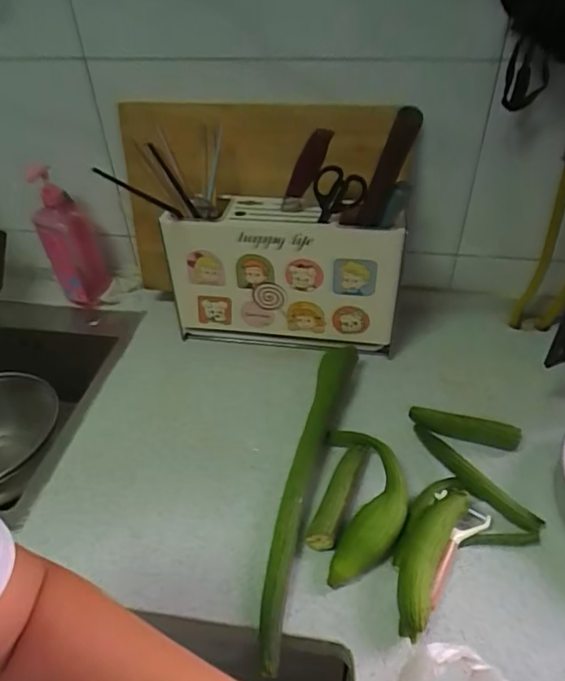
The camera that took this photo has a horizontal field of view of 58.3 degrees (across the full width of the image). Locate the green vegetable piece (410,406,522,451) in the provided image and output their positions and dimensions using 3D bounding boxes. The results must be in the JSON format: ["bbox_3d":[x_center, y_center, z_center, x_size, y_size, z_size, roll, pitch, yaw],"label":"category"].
[{"bbox_3d":[0.247,0.119,0.690,0.142,0.035,0.030,10,41,14],"label":"green vegetable piece"}]

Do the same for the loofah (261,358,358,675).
[{"bbox_3d":[0.033,0.167,0.652,0.045,0.043,0.444,10,41,13],"label":"loofah"}]

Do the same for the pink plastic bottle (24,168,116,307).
[{"bbox_3d":[-0.374,-0.173,0.899,0.098,0.259,0.059,-19,43,-19],"label":"pink plastic bottle"}]

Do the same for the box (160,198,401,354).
[{"bbox_3d":[0.002,-0.089,0.807,0.350,0.240,0.090,7,41,11],"label":"box"}]

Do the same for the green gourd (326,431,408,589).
[{"bbox_3d":[0.101,0.191,0.611,0.090,0.054,0.191,1,40,4],"label":"green gourd"}]

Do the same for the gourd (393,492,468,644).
[{"bbox_3d":[0.153,0.233,0.547,0.046,0.057,0.162,20,44,24],"label":"gourd"}]

